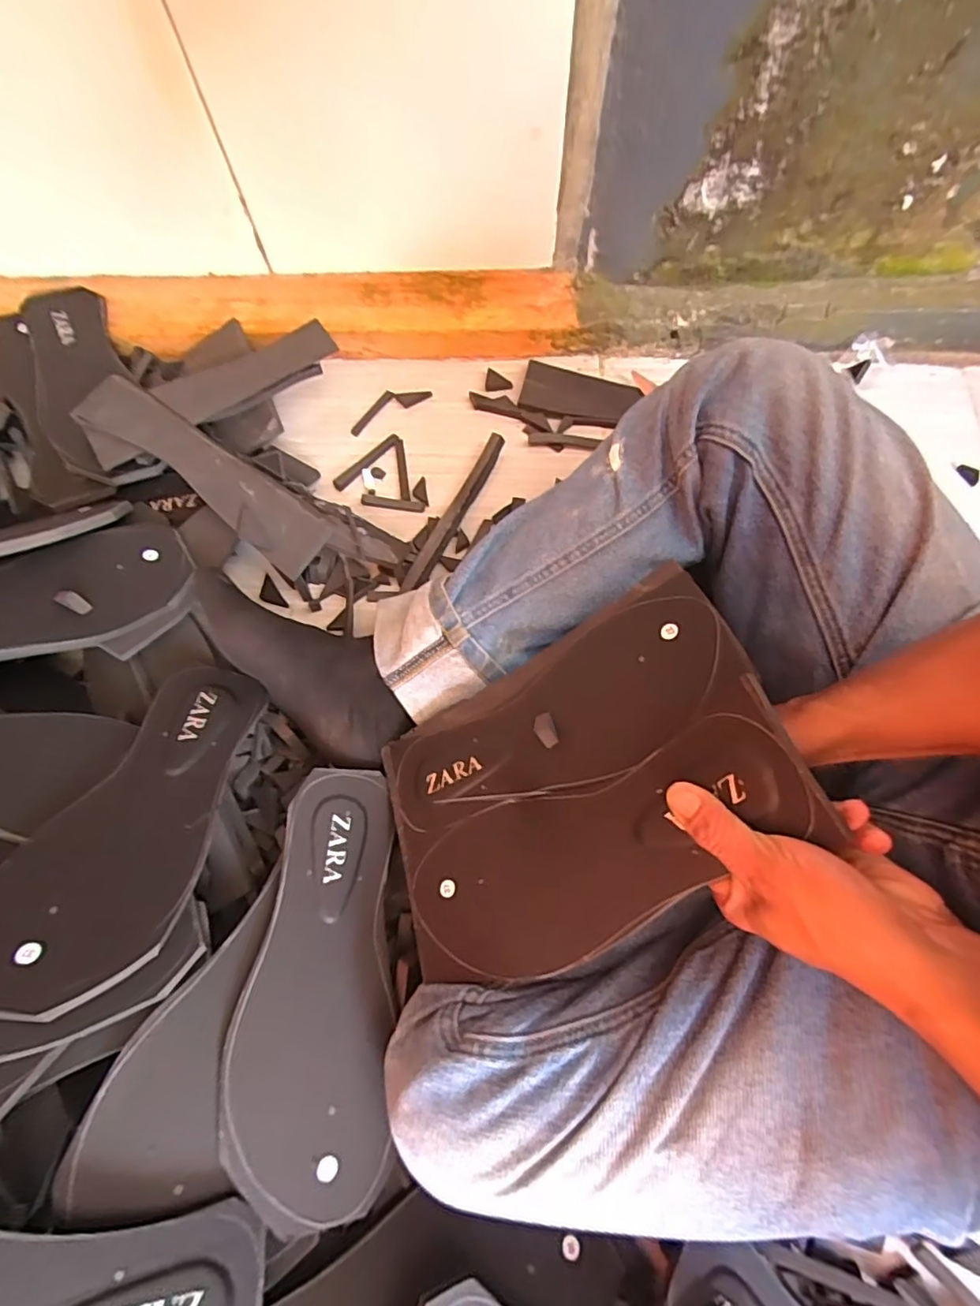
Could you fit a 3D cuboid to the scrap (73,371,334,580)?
[{"bbox_3d":[-0.260,-0.171,0.534,0.257,0.016,0.066,36,76,3],"label":"scrap"}]

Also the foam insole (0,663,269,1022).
[{"bbox_3d":[-0.229,0.104,0.384,0.097,0.010,0.245,20,43,-7],"label":"foam insole"}]

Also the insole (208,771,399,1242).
[{"bbox_3d":[-0.112,0.201,0.371,0.096,0.010,0.247,8,63,-24],"label":"insole"}]

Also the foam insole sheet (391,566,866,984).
[{"bbox_3d":[0.039,0.073,0.350,0.251,0.033,0.183,-33,51,18],"label":"foam insole sheet"}]

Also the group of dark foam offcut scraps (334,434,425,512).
[{"bbox_3d":[-0.117,-0.177,0.585,0.076,0.010,0.093,-18,69,-5],"label":"group of dark foam offcut scraps"}]

